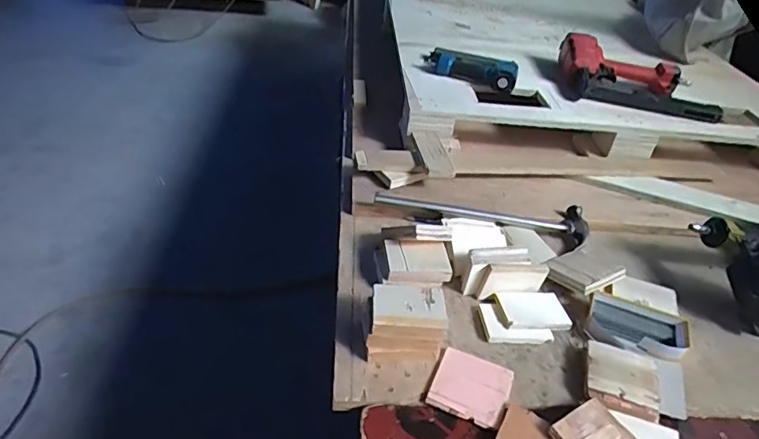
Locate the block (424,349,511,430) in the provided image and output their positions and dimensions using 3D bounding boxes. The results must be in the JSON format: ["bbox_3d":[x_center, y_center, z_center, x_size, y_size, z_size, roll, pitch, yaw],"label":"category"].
[{"bbox_3d":[0.111,0.201,0.627,0.088,0.009,0.091,19,38,17],"label":"block"}]

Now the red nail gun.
[{"bbox_3d":[0.566,-0.315,1.127,0.333,0.069,0.210,15,39,9],"label":"red nail gun"}]

